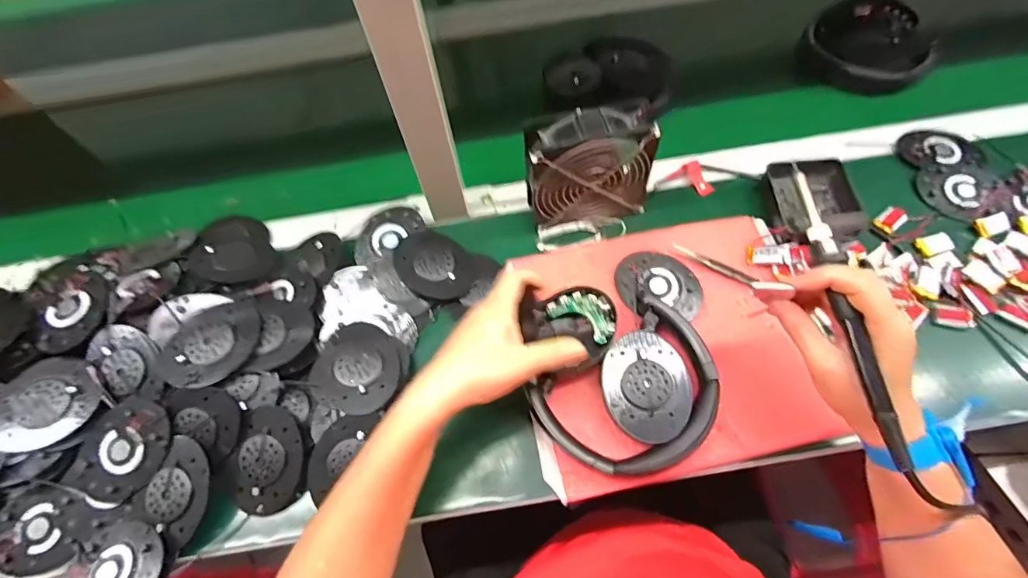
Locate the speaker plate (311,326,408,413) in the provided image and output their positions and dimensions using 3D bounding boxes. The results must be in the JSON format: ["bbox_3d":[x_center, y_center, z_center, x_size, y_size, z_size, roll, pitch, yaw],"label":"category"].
[{"bbox_3d":[-0.140,0.072,0.414,0.082,0.016,0.078,-2,61,3],"label":"speaker plate"}]

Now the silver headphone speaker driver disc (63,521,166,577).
[{"bbox_3d":[-0.313,0.221,0.354,0.075,0.013,0.071,-6,54,8],"label":"silver headphone speaker driver disc"}]

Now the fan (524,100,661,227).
[{"bbox_3d":[0.072,-0.119,0.459,0.123,0.110,0.046,-14,61,-4],"label":"fan"}]

